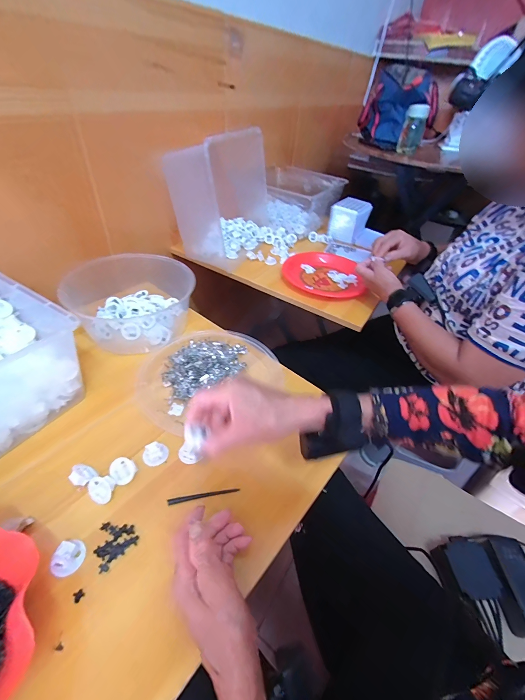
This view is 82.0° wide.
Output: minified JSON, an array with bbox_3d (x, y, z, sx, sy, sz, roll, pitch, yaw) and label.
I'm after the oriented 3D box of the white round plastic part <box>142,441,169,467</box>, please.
[{"bbox_3d":[-0.149,0.144,0.420,0.032,0.012,0.029,1,43,-7],"label":"white round plastic part"}]

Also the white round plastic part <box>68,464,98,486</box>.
[{"bbox_3d":[-0.228,0.158,0.385,0.029,0.032,0.014,38,93,6],"label":"white round plastic part"}]

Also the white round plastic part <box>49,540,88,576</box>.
[{"bbox_3d":[-0.208,0.221,0.324,0.030,0.012,0.033,4,43,-4],"label":"white round plastic part"}]

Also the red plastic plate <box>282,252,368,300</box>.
[{"bbox_3d":[0.160,-0.209,0.825,0.205,0.026,0.220,6,43,-2],"label":"red plastic plate"}]

